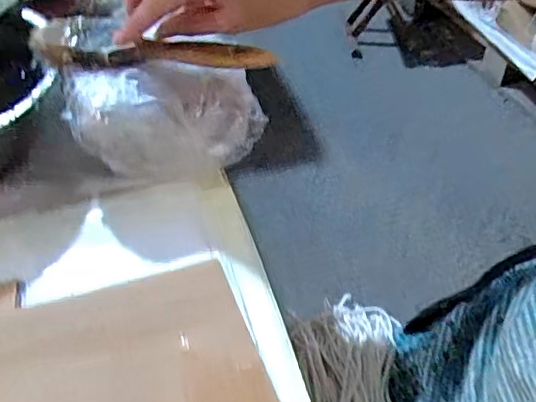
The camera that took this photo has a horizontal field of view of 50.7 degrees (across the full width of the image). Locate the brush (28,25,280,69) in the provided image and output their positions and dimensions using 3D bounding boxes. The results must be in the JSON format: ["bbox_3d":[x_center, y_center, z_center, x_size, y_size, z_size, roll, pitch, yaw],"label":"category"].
[{"bbox_3d":[-0.087,-0.110,0.413,0.182,0.018,0.029,4,44,5],"label":"brush"}]

